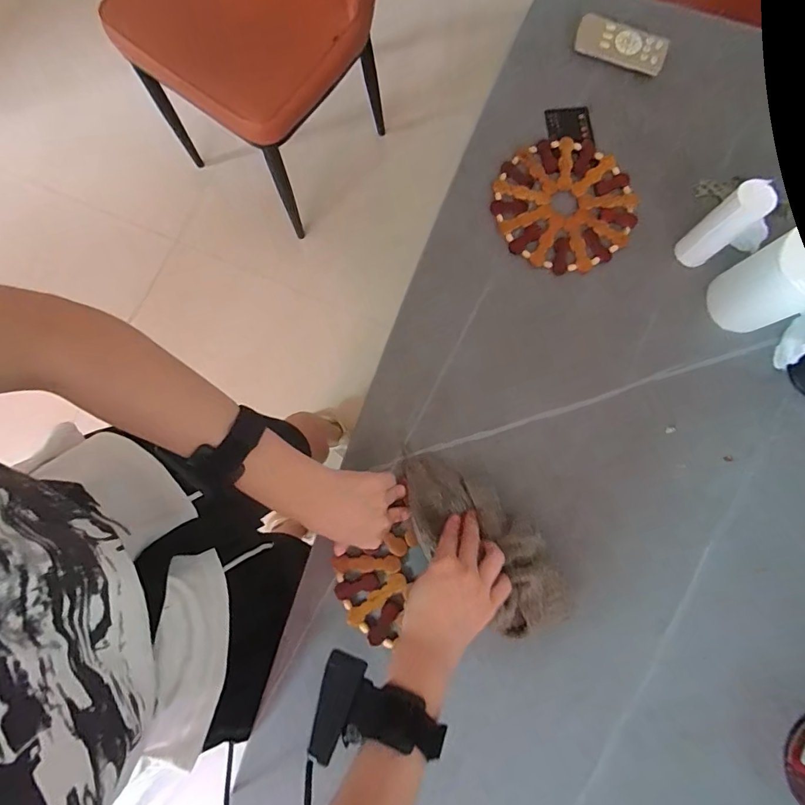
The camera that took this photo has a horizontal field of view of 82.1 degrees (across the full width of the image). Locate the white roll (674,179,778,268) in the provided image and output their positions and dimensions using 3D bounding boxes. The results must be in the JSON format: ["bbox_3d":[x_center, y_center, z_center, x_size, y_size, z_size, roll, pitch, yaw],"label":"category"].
[{"bbox_3d":[0.317,-0.173,0.463,0.036,0.104,0.033,0,79,0],"label":"white roll"}]

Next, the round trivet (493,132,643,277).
[{"bbox_3d":[0.181,-0.220,0.516,0.152,0.009,0.151,0,79,0],"label":"round trivet"}]

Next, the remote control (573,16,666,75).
[{"bbox_3d":[0.253,-0.415,0.538,0.103,0.012,0.045,21,80,4],"label":"remote control"}]

